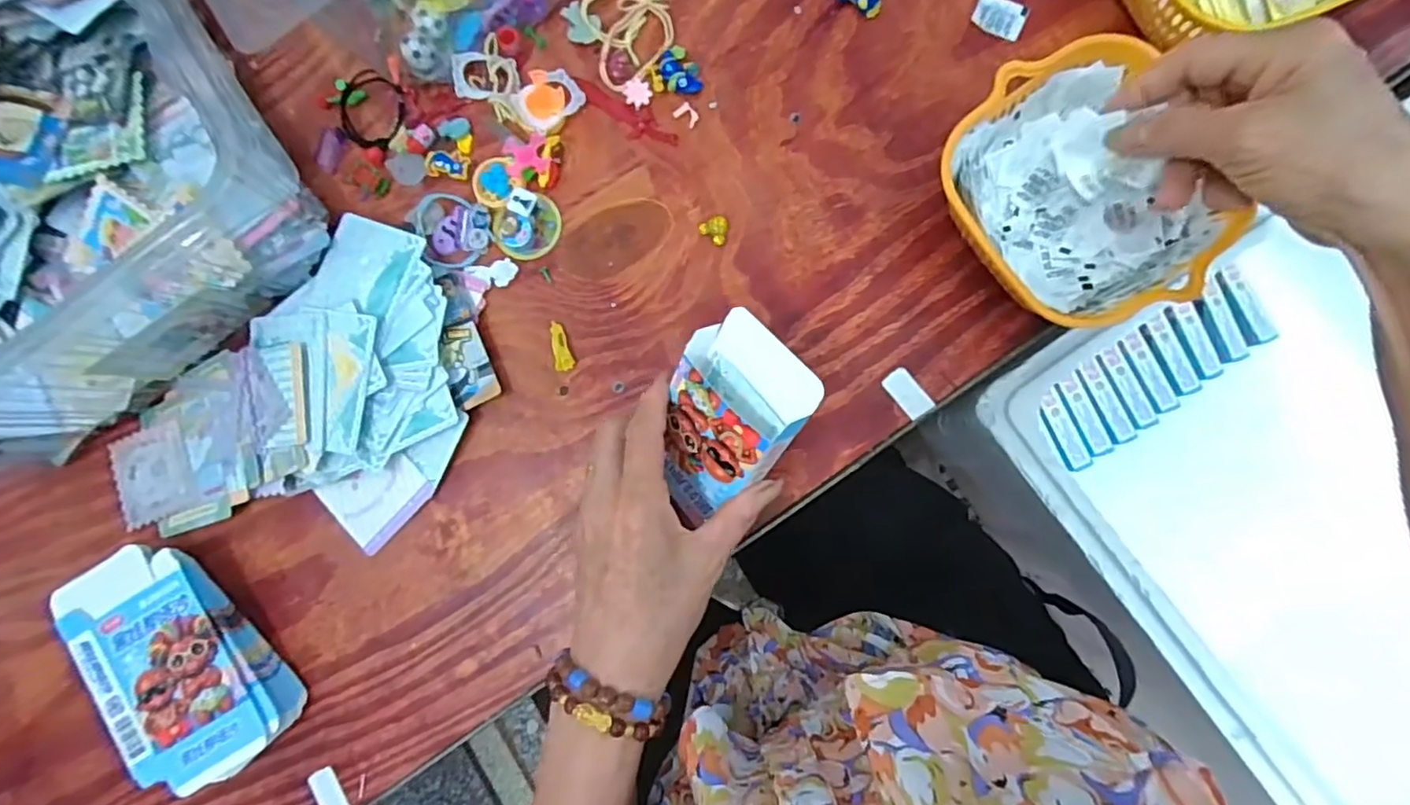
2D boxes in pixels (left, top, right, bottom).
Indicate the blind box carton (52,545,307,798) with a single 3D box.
[{"bbox_3d":[-0.332,0.164,0.395,0.085,0.038,0.151,-39,82,0],"label":"blind box carton"}]

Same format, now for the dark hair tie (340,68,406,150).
[{"bbox_3d":[-0.228,-0.200,0.428,0.049,0.009,0.045,34,88,7],"label":"dark hair tie"}]

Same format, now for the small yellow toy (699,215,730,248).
[{"bbox_3d":[0.008,-0.113,0.406,0.019,0.004,0.018,41,89,8],"label":"small yellow toy"}]

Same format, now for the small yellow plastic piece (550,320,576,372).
[{"bbox_3d":[-0.093,-0.037,0.406,0.012,0.004,0.033,-13,83,4],"label":"small yellow plastic piece"}]

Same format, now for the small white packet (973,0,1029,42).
[{"bbox_3d":[0.191,-0.250,0.406,0.032,0.004,0.026,23,87,7],"label":"small white packet"}]

